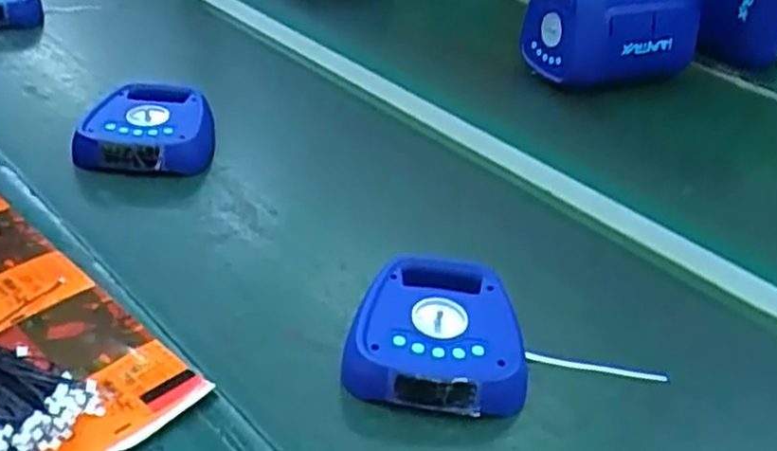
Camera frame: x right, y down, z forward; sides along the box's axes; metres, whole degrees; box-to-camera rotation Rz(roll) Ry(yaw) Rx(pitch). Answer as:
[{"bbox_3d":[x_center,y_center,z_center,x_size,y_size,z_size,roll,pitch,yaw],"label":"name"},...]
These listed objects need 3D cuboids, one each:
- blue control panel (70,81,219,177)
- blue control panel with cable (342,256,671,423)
[{"bbox_3d":[-0.301,-0.118,0.975,0.172,0.072,0.133,1,37,-5],"label":"blue control panel"},{"bbox_3d":[0.091,0.110,0.701,0.253,0.046,0.173,11,37,9],"label":"blue control panel with cable"}]

